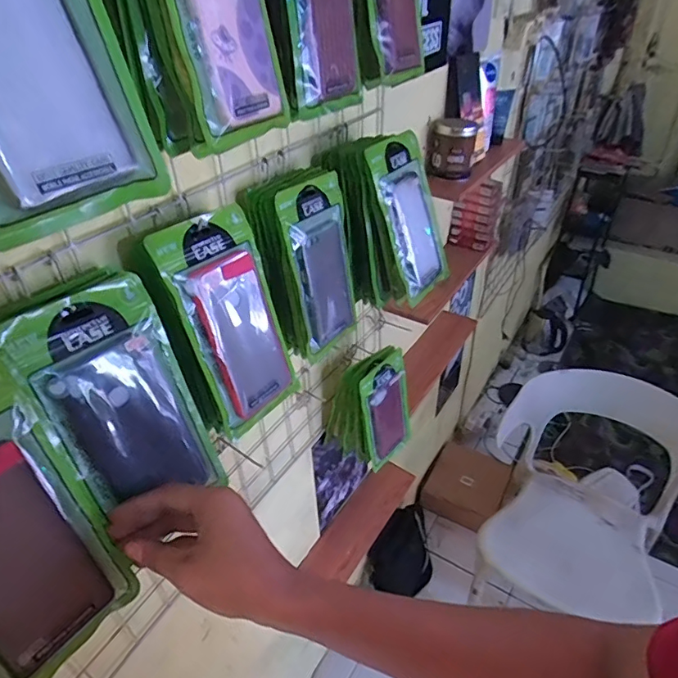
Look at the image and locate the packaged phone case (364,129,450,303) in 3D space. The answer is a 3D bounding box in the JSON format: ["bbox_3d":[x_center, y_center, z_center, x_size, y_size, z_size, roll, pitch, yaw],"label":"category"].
[{"bbox_3d":[0.100,-0.161,0.662,0.011,0.213,0.110,10,40,46],"label":"packaged phone case"}]

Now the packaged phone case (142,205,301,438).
[{"bbox_3d":[-0.100,-0.017,0.486,0.015,0.205,0.113,3,29,41],"label":"packaged phone case"}]

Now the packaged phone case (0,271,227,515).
[{"bbox_3d":[-0.170,0.054,0.392,0.010,0.191,0.107,0,25,42],"label":"packaged phone case"}]

